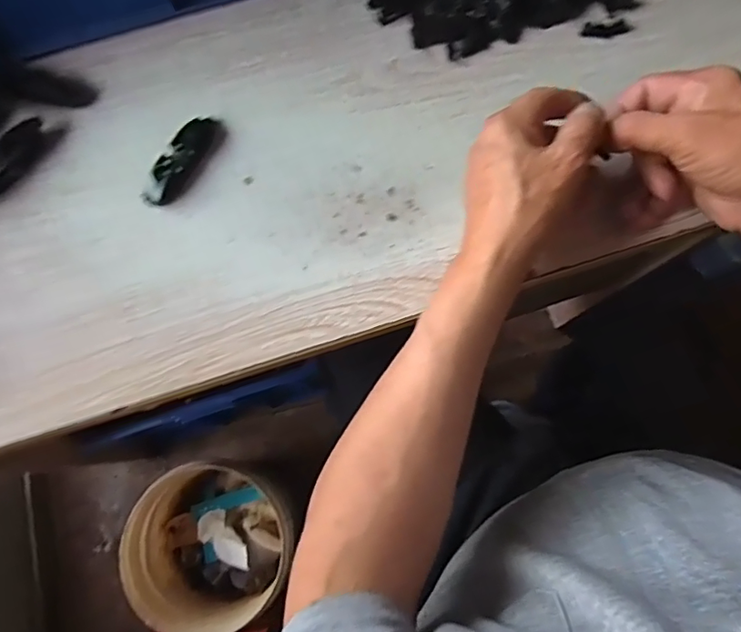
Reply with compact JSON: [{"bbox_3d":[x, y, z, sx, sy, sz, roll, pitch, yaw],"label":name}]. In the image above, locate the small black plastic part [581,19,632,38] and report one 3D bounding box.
[{"bbox_3d":[0.187,-0.227,0.415,0.039,0.009,0.011,-10,78,-1],"label":"small black plastic part"}]

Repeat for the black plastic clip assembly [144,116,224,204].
[{"bbox_3d":[-0.141,-0.118,0.397,0.024,0.017,0.081,30,80,7],"label":"black plastic clip assembly"}]

